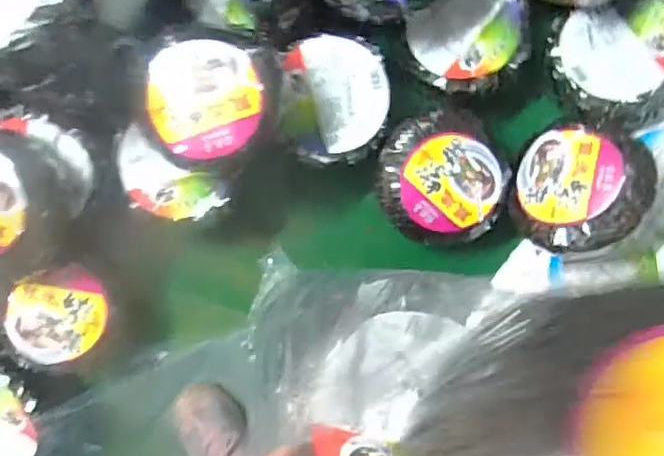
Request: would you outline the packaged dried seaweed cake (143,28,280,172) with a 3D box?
[{"bbox_3d":[-0.145,-0.154,0.723,0.162,0.052,0.158,2,94,-1],"label":"packaged dried seaweed cake"}]

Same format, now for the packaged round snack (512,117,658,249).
[{"bbox_3d":[0.337,-0.053,0.809,0.175,0.054,0.169,-9,72,31],"label":"packaged round snack"}]

